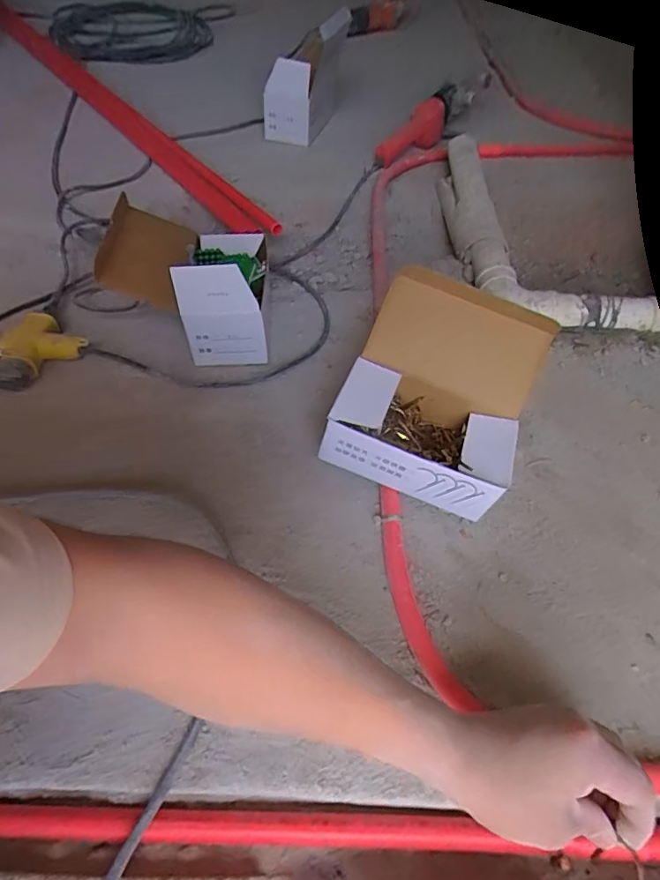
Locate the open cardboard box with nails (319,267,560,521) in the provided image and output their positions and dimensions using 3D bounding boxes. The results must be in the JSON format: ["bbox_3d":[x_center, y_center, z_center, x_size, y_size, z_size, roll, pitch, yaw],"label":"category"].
[{"bbox_3d":[0.108,-0.042,0.516,0.192,0.180,0.149,15,54,10],"label":"open cardboard box with nails"}]

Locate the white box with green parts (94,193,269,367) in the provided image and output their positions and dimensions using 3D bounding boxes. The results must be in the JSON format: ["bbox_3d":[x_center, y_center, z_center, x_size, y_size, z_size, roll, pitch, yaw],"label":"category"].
[{"bbox_3d":[-0.185,-0.211,0.676,0.195,0.150,0.209,-2,52,-3],"label":"white box with green parts"}]

